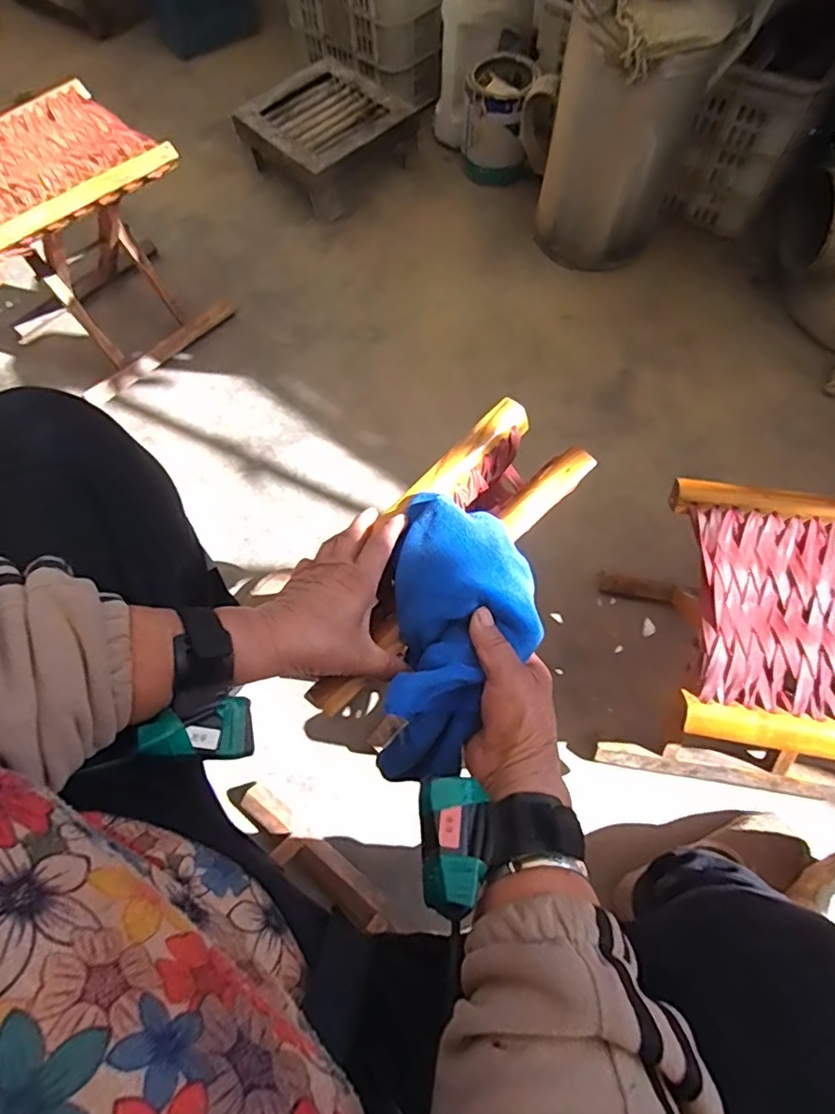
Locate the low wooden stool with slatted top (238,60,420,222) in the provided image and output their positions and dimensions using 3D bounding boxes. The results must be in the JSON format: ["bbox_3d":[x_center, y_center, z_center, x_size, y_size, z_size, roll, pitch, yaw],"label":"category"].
[{"bbox_3d":[-0.195,-0.874,1.198,0.262,0.089,0.268,-42,73,-14],"label":"low wooden stool with slatted top"}]

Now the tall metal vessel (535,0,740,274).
[{"bbox_3d":[0.335,-0.711,0.945,0.217,0.409,0.227,19,70,9],"label":"tall metal vessel"}]

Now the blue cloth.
[{"bbox_3d":[0.033,0.046,0.433,0.106,0.042,0.214,9,70,5],"label":"blue cloth"}]

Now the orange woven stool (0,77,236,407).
[{"bbox_3d":[-0.528,-0.488,0.933,0.312,0.298,0.257,-38,72,-13],"label":"orange woven stool"}]

